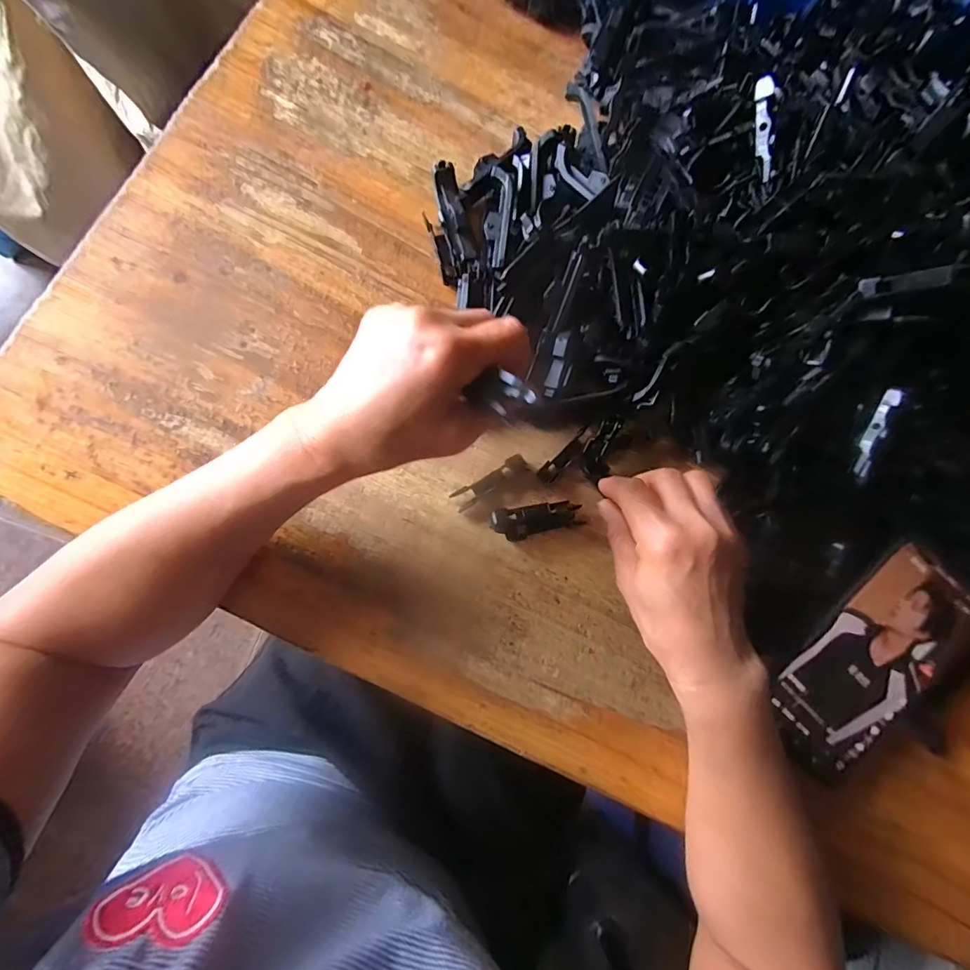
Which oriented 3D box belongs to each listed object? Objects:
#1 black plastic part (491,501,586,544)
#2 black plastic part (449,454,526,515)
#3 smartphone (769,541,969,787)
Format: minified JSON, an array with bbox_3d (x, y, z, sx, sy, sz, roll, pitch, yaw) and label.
[{"bbox_3d":[0.035,0.024,0.322,0.060,0.013,0.021,-8,83,-7],"label":"black plastic part"},{"bbox_3d":[0.003,-0.003,0.325,0.054,0.006,0.014,-35,87,-10],"label":"black plastic part"},{"bbox_3d":[0.255,0.117,0.317,0.078,0.004,0.156,44,86,2],"label":"smartphone"}]

